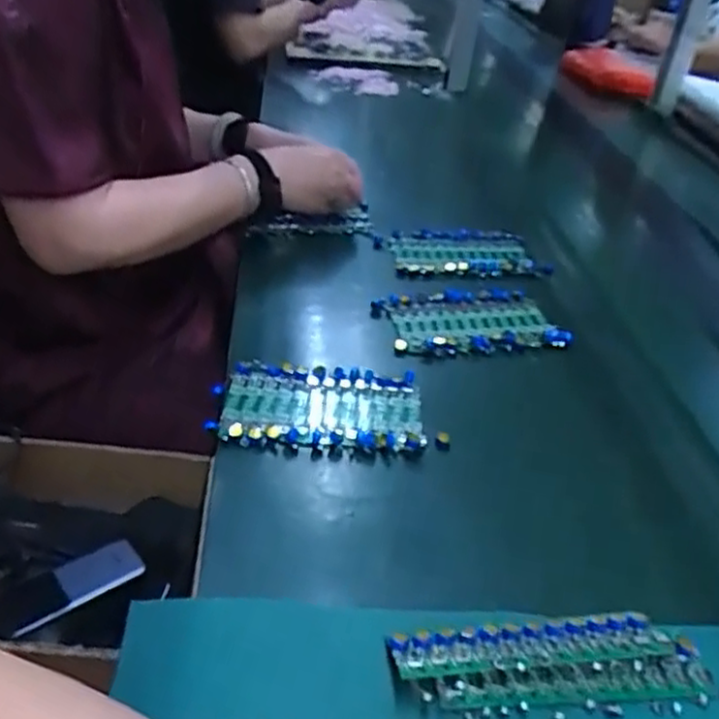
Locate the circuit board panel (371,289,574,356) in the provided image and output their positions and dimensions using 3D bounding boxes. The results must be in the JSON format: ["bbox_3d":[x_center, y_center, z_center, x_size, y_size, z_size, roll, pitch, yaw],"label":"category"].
[{"bbox_3d":[0.108,-0.038,0.746,0.174,0.021,0.107,-2,35,-15],"label":"circuit board panel"}]

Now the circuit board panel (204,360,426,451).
[{"bbox_3d":[-0.033,0.037,0.612,0.166,0.017,0.101,5,34,-4],"label":"circuit board panel"}]

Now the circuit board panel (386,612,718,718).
[{"bbox_3d":[0.113,0.176,0.421,0.182,0.023,0.054,0,34,-11],"label":"circuit board panel"}]

